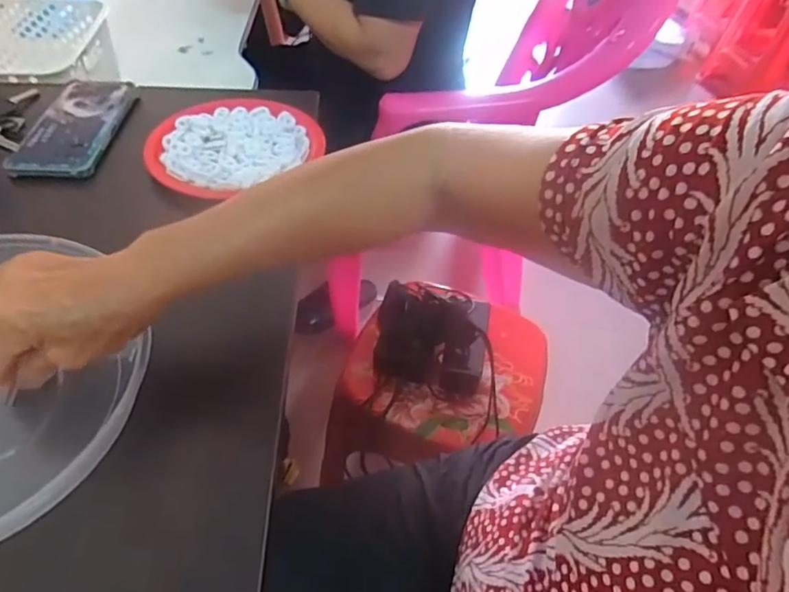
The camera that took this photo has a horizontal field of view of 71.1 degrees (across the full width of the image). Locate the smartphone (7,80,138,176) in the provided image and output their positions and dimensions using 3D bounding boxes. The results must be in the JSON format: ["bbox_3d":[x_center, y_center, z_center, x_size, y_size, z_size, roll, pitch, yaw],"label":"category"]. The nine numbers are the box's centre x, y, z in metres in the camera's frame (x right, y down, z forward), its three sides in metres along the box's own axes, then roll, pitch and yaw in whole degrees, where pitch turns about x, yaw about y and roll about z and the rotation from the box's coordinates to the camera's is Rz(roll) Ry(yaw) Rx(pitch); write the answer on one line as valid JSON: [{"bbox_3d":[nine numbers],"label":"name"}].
[{"bbox_3d":[-0.318,-0.171,0.556,0.078,0.018,0.154,3,48,-2],"label":"smartphone"}]

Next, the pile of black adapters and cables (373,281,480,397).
[{"bbox_3d":[0.047,0.059,0.741,0.143,0.094,0.093,10,48,5],"label":"pile of black adapters and cables"}]

